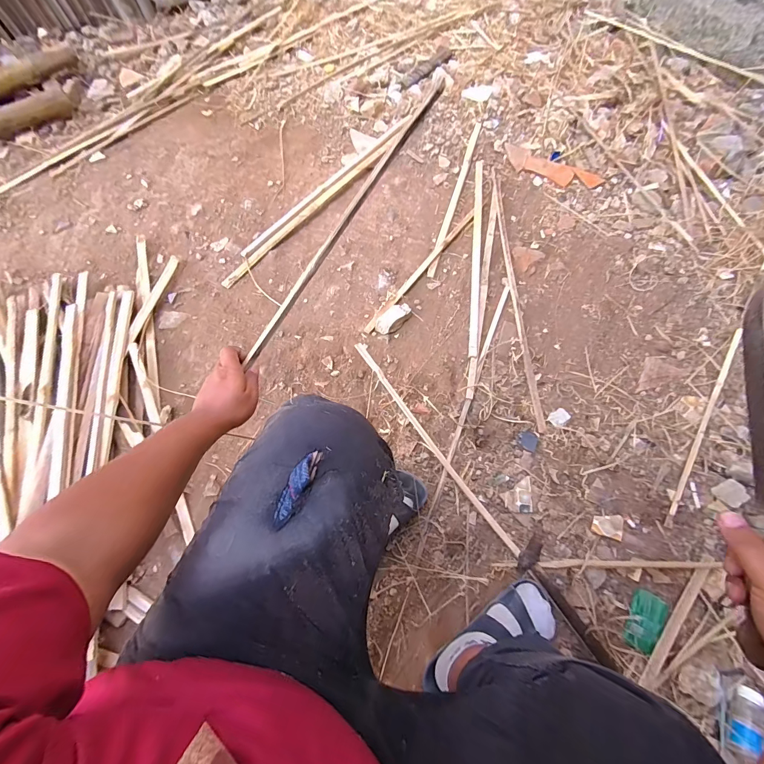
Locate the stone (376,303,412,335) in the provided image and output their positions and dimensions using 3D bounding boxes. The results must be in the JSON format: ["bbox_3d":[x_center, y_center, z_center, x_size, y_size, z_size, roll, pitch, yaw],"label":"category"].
[{"bbox_3d":[0.027,-0.155,0.914,0.046,0.031,0.092,41,72,17],"label":"stone"}]

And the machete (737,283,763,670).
[{"bbox_3d":[0.336,0.073,0.332,0.017,0.049,0.330,9,79,7],"label":"machete"}]

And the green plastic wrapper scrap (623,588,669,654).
[{"bbox_3d":[0.477,0.434,0.671,0.057,0.009,0.097,28,72,14],"label":"green plastic wrapper scrap"}]

